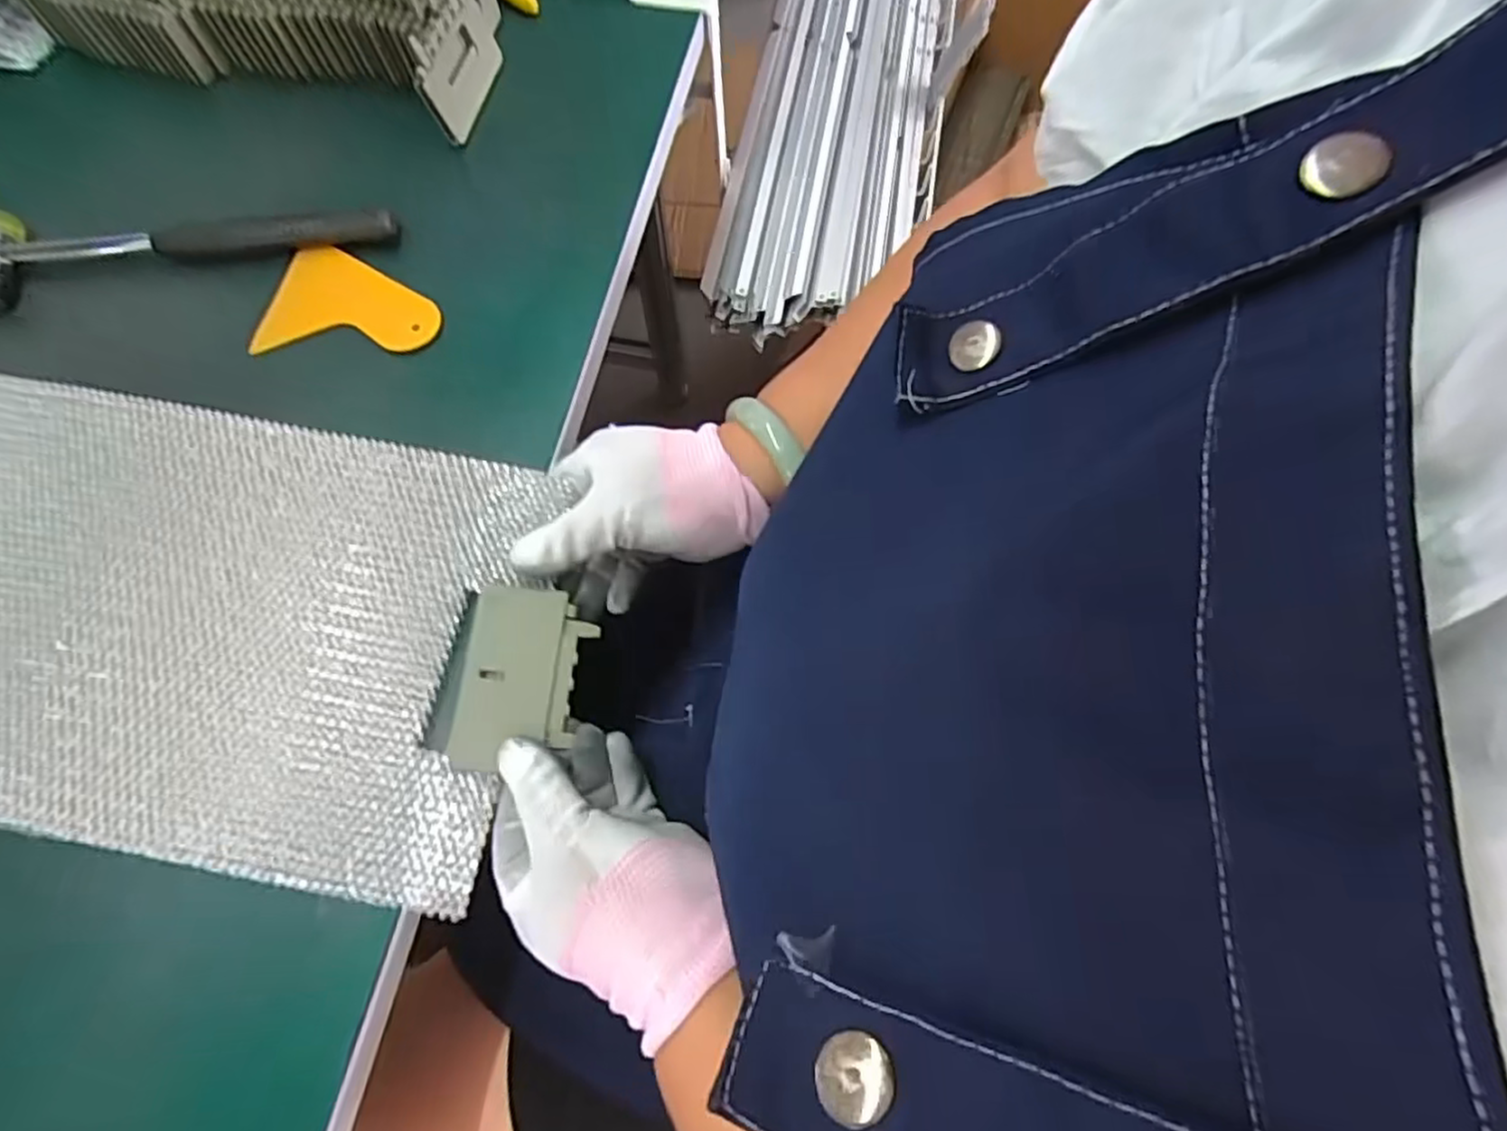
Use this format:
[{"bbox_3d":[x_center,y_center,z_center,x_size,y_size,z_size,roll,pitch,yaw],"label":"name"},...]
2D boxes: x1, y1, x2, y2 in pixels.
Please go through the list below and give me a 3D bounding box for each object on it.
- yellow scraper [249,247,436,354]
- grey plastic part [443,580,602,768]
[{"bbox_3d":[-0.230,-0.155,0.414,0.098,0.007,0.069,-2,69,-1],"label":"yellow scraper"},{"bbox_3d":[-0.108,0.052,0.333,0.054,0.012,0.083,6,69,2],"label":"grey plastic part"}]

